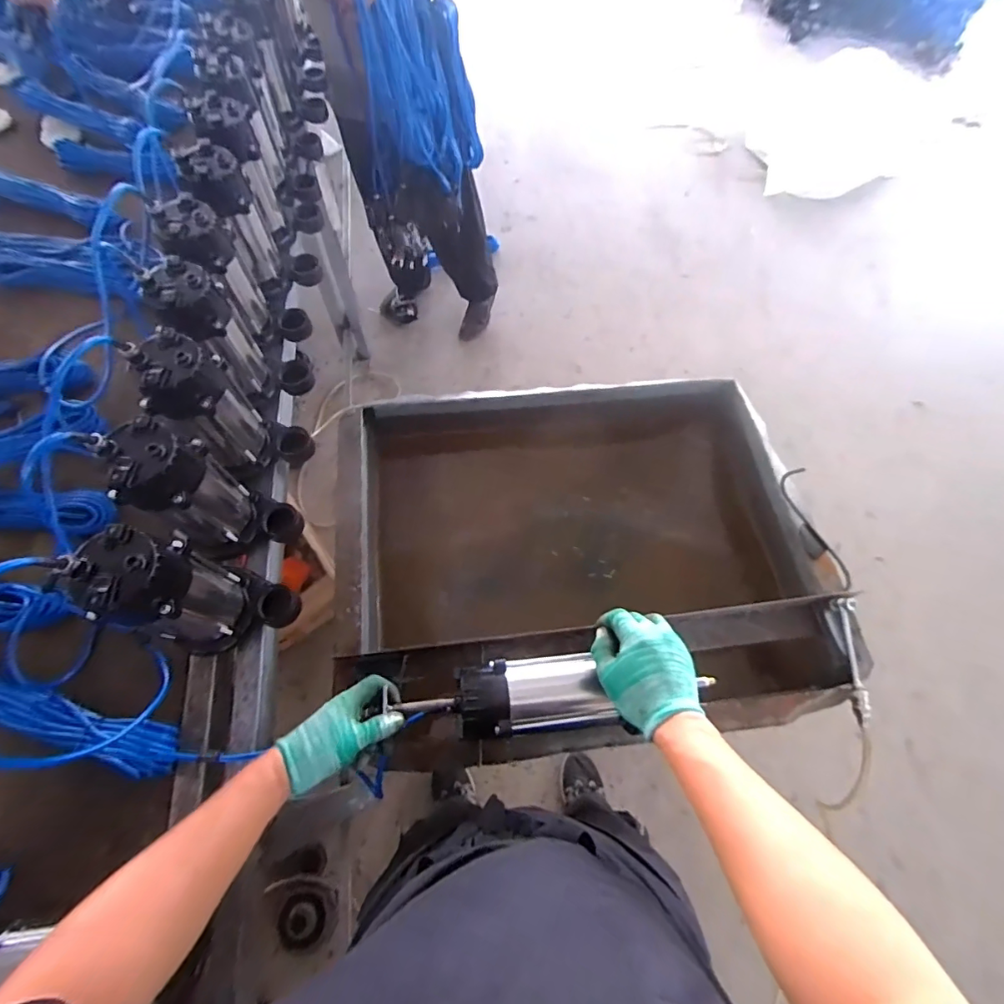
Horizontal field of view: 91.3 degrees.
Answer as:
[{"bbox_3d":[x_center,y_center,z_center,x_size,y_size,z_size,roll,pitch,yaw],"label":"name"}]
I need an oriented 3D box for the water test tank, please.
[{"bbox_3d":[0.130,0.092,0.878,0.757,0.289,0.612,-4,66,-3],"label":"water test tank"}]

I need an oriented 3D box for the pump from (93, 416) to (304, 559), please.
[{"bbox_3d":[-0.387,-0.017,0.664,0.145,0.238,0.104,-11,67,-6],"label":"pump"}]

